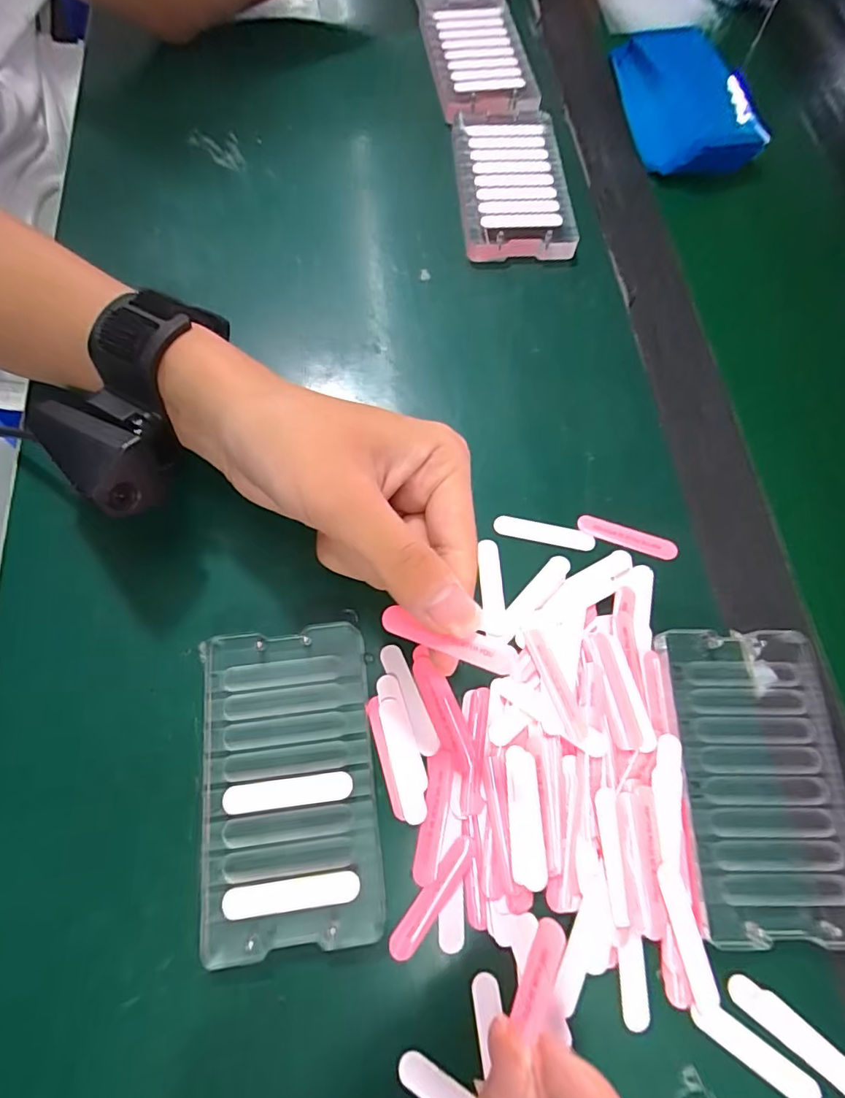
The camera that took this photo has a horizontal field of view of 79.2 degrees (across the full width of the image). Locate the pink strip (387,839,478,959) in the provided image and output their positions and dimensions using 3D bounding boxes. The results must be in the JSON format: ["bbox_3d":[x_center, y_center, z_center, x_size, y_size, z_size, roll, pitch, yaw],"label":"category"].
[{"bbox_3d":[0.005,0.139,0.203,0.011,0.004,0.049,37,72,9],"label":"pink strip"}]

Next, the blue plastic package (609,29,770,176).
[{"bbox_3d":[0.190,-0.328,0.367,0.075,0.028,0.126,-5,71,-4],"label":"blue plastic package"}]

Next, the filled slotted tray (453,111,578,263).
[{"bbox_3d":[0.058,-0.238,0.334,0.068,0.014,0.117,-3,71,-5],"label":"filled slotted tray"}]

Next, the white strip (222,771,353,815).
[{"bbox_3d":[-0.054,0.098,0.204,0.050,0.004,0.011,-5,71,-6],"label":"white strip"}]

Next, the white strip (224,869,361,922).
[{"bbox_3d":[-0.050,0.131,0.193,0.050,0.004,0.011,-5,71,-6],"label":"white strip"}]

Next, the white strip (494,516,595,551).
[{"bbox_3d":[0.062,-0.008,0.260,0.051,0.004,0.011,11,70,0],"label":"white strip"}]

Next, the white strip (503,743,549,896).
[{"bbox_3d":[0.042,0.110,0.211,0.015,0.004,0.052,-1,71,-4],"label":"white strip"}]

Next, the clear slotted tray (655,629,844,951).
[{"bbox_3d":[0.145,0.097,0.221,0.068,0.011,0.122,1,70,-2],"label":"clear slotted tray"}]

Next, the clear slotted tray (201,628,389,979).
[{"bbox_3d":[-0.055,0.094,0.213,0.068,0.012,0.119,-6,71,-5],"label":"clear slotted tray"}]

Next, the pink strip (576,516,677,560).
[{"bbox_3d":[0.105,-0.006,0.261,0.051,0.004,0.012,18,70,2],"label":"pink strip"}]

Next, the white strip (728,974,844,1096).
[{"bbox_3d":[0.146,0.188,0.194,0.061,0.004,0.012,38,72,9],"label":"white strip"}]

